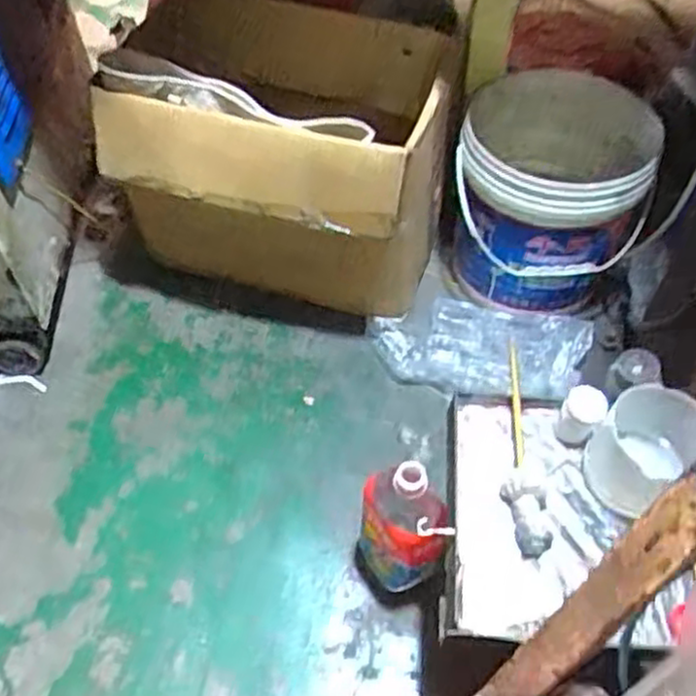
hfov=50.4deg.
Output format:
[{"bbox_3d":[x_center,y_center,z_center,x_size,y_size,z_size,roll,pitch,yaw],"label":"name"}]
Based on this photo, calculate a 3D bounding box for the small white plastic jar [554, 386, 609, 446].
[{"bbox_3d":[0.216,0.063,0.687,0.037,0.047,0.037,0,54,0],"label":"small white plastic jar"}]

